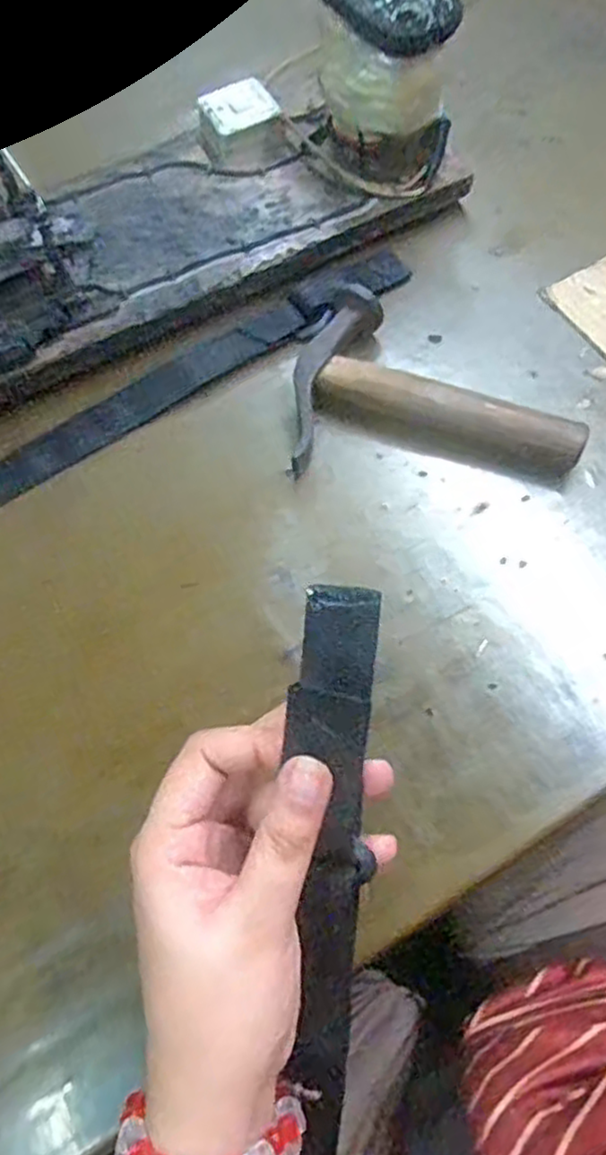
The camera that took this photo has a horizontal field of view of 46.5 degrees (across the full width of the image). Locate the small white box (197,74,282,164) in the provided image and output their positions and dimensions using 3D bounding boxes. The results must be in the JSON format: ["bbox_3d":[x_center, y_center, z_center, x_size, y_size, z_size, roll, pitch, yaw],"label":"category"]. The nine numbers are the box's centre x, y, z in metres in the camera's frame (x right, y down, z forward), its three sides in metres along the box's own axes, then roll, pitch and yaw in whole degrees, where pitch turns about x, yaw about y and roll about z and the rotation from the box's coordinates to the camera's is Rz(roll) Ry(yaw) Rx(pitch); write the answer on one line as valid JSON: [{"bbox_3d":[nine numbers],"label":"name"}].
[{"bbox_3d":[-0.046,-0.317,0.487,0.051,0.023,0.045,-24,65,-7],"label":"small white box"}]

